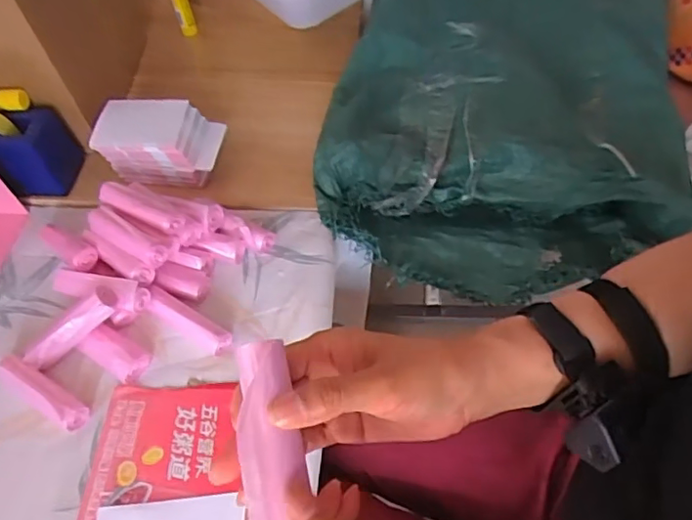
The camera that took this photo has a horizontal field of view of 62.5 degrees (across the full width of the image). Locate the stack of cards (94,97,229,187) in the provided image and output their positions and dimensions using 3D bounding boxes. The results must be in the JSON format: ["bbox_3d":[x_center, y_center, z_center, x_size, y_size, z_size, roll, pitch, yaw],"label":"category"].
[{"bbox_3d":[-0.244,-0.156,0.767,0.149,0.084,0.086,2,56,6],"label":"stack of cards"}]

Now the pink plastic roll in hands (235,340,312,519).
[{"bbox_3d":[-0.037,0.097,0.294,0.029,0.015,0.111,-8,70,0],"label":"pink plastic roll in hands"}]

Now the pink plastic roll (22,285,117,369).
[{"bbox_3d":[-0.298,0.074,0.609,0.116,0.032,0.029,-39,56,6],"label":"pink plastic roll"}]

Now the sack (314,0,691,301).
[{"bbox_3d":[0.250,-0.310,0.882,0.480,0.170,0.771,6,57,8],"label":"sack"}]

